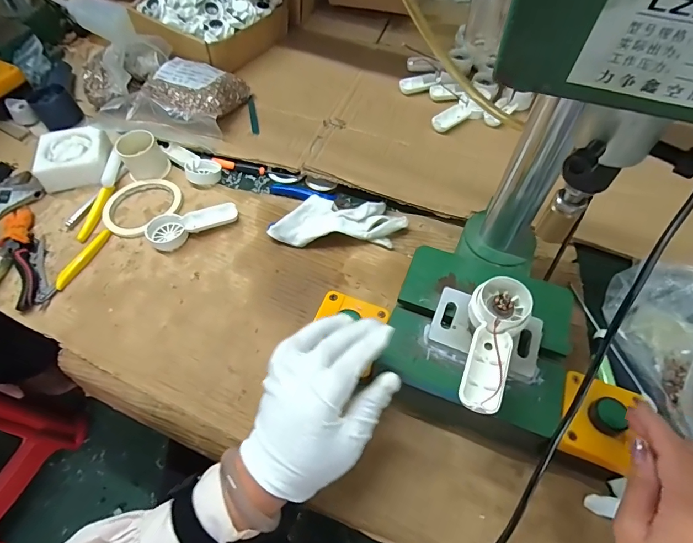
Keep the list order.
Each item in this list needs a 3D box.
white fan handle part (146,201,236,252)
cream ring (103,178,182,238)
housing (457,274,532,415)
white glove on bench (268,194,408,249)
[{"bbox_3d":[-0.196,-0.063,0.515,0.110,0.017,0.041,-25,60,-15],"label":"white fan handle part"},{"bbox_3d":[-0.271,-0.088,0.538,0.096,0.010,0.097,0,57,1],"label":"cream ring"},{"bbox_3d":[0.112,0.055,0.320,0.045,0.028,0.107,24,59,16],"label":"housing"},{"bbox_3d":[-0.009,-0.063,0.505,0.161,0.037,0.060,-1,57,0],"label":"white glove on bench"}]

